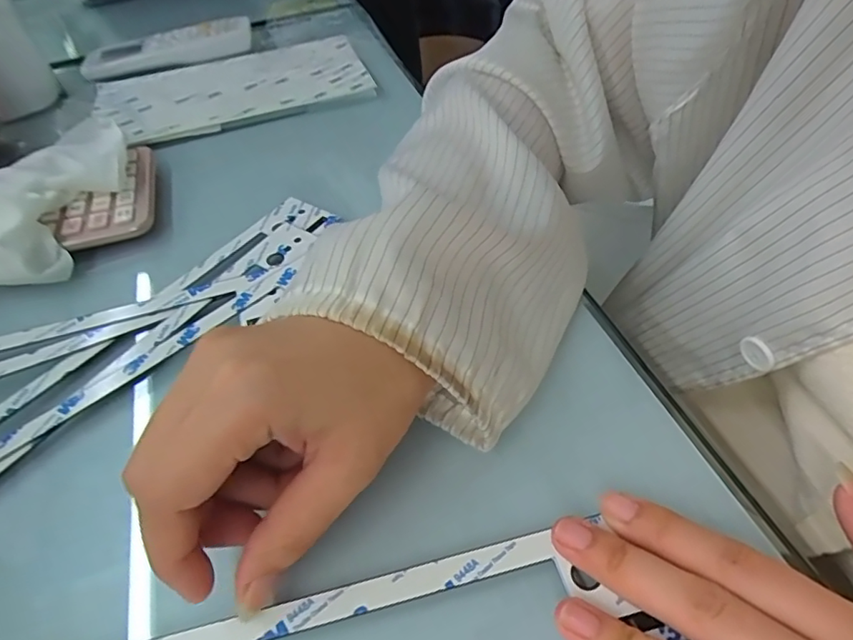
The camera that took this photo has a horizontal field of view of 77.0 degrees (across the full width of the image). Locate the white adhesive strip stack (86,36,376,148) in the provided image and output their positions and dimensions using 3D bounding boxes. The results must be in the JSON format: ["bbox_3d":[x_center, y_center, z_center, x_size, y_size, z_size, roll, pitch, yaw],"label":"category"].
[{"bbox_3d":[-0.173,-0.213,0.479,0.233,0.014,0.151,-20,49,-12],"label":"white adhesive strip stack"}]

